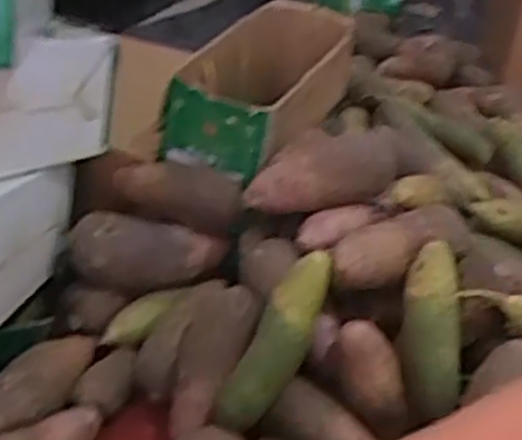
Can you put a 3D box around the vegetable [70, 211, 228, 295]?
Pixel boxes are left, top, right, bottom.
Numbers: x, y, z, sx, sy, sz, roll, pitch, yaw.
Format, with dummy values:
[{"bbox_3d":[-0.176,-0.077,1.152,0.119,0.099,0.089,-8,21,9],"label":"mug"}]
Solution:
[{"bbox_3d":[-0.132,0.035,0.924,0.171,0.087,0.063,-5,35,-16],"label":"vegetable"}]

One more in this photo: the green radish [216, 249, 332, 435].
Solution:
[{"bbox_3d":[0.019,0.117,0.778,0.051,0.047,0.196,23,74,25],"label":"green radish"}]

